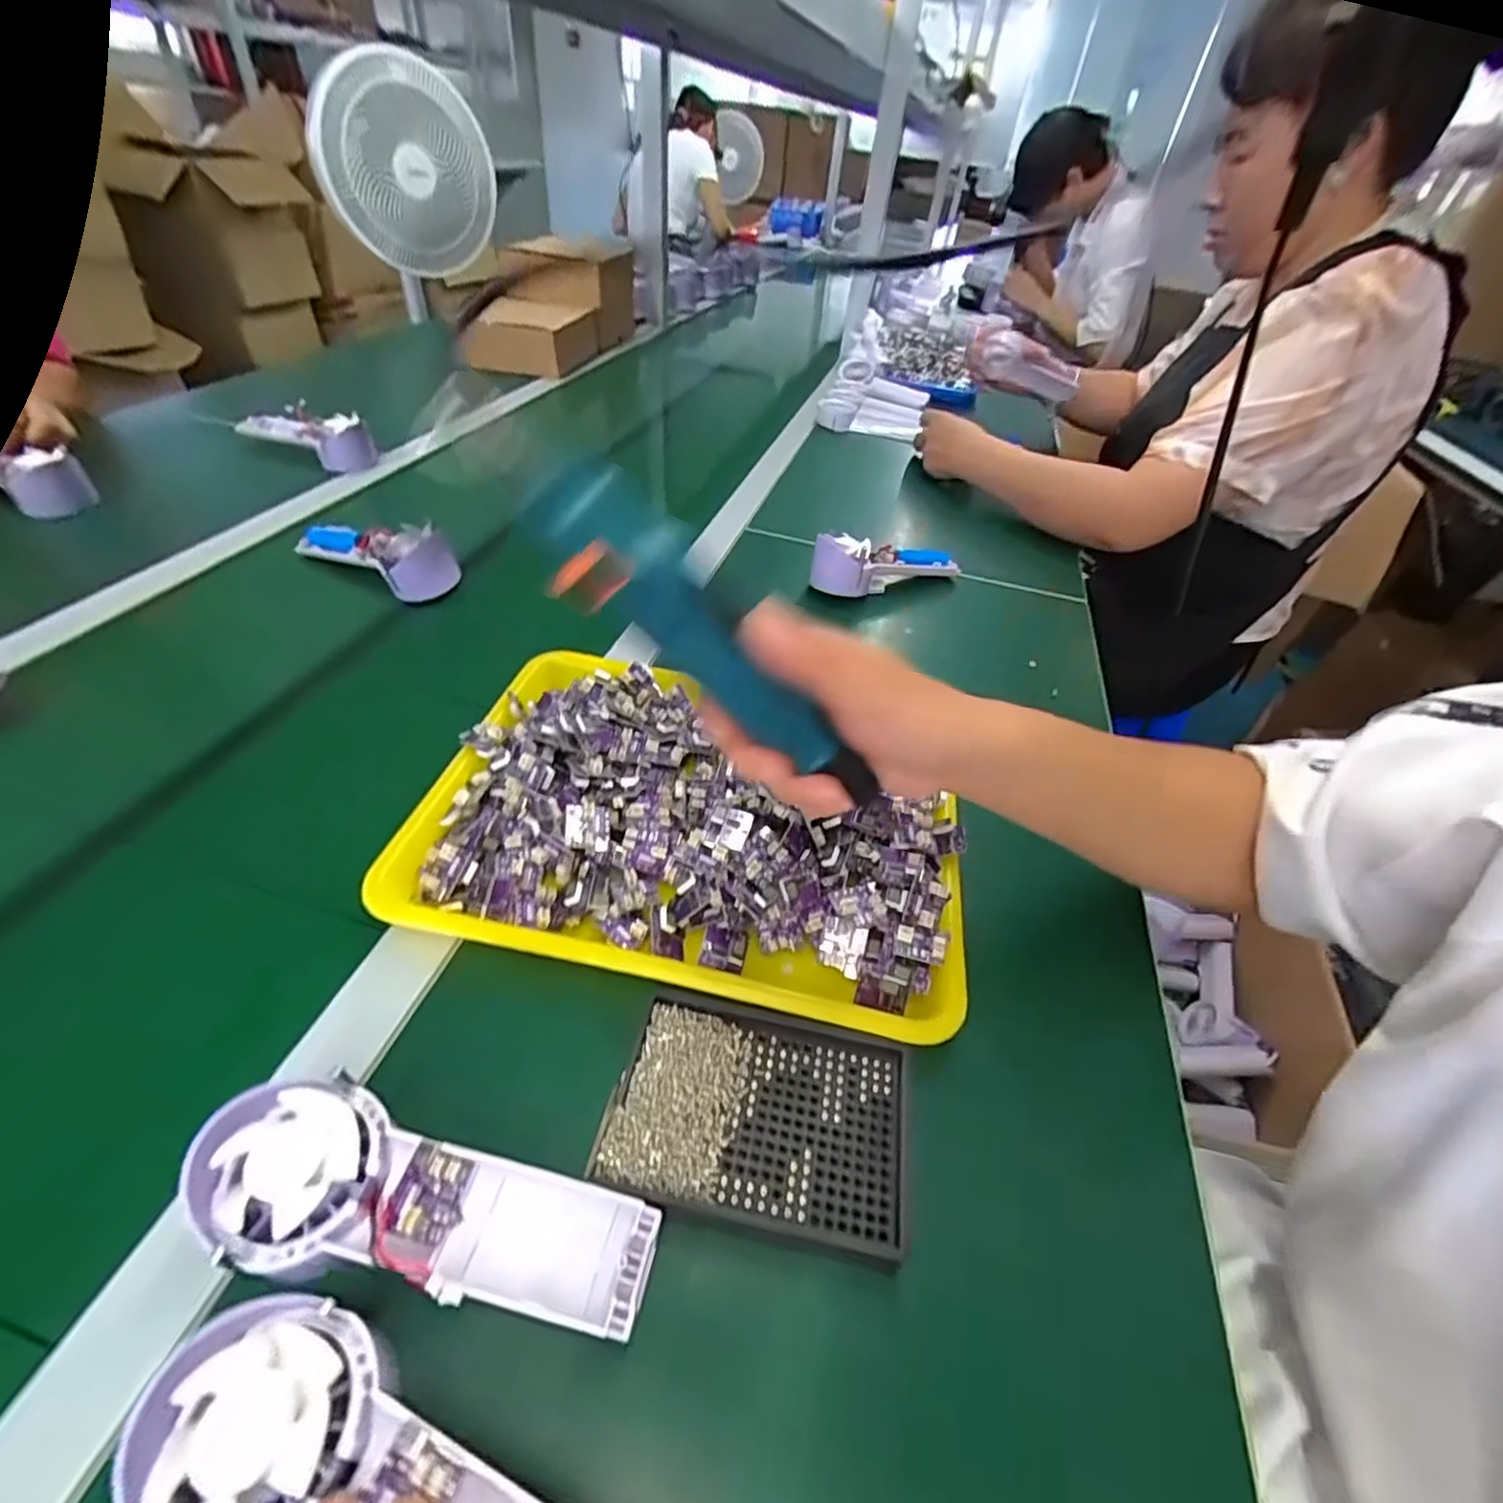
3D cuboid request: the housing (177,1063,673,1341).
[{"bbox_3d":[-0.128,0.182,0.252,0.174,0.034,0.061,17,45,9],"label":"housing"}]

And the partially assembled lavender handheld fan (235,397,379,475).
[{"bbox_3d":[-0.554,-0.398,0.803,0.177,0.048,0.069,24,47,16],"label":"partially assembled lavender handheld fan"}]

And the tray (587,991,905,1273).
[{"bbox_3d":[0.004,0.170,0.302,0.134,0.011,0.087,12,44,5],"label":"tray"}]

